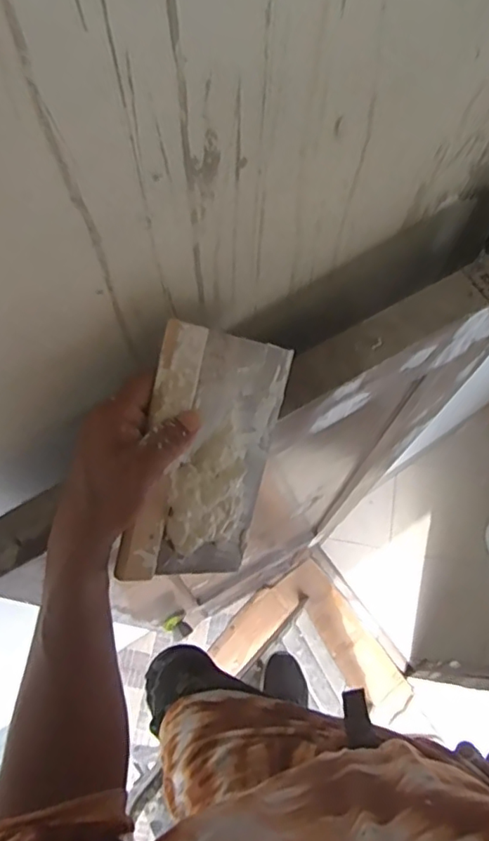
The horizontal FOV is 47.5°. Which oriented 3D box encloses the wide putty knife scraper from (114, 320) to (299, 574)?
[{"bbox_3d":[-0.025,0.031,0.435,0.117,0.020,0.193,8,98,-38],"label":"wide putty knife scraper"}]

